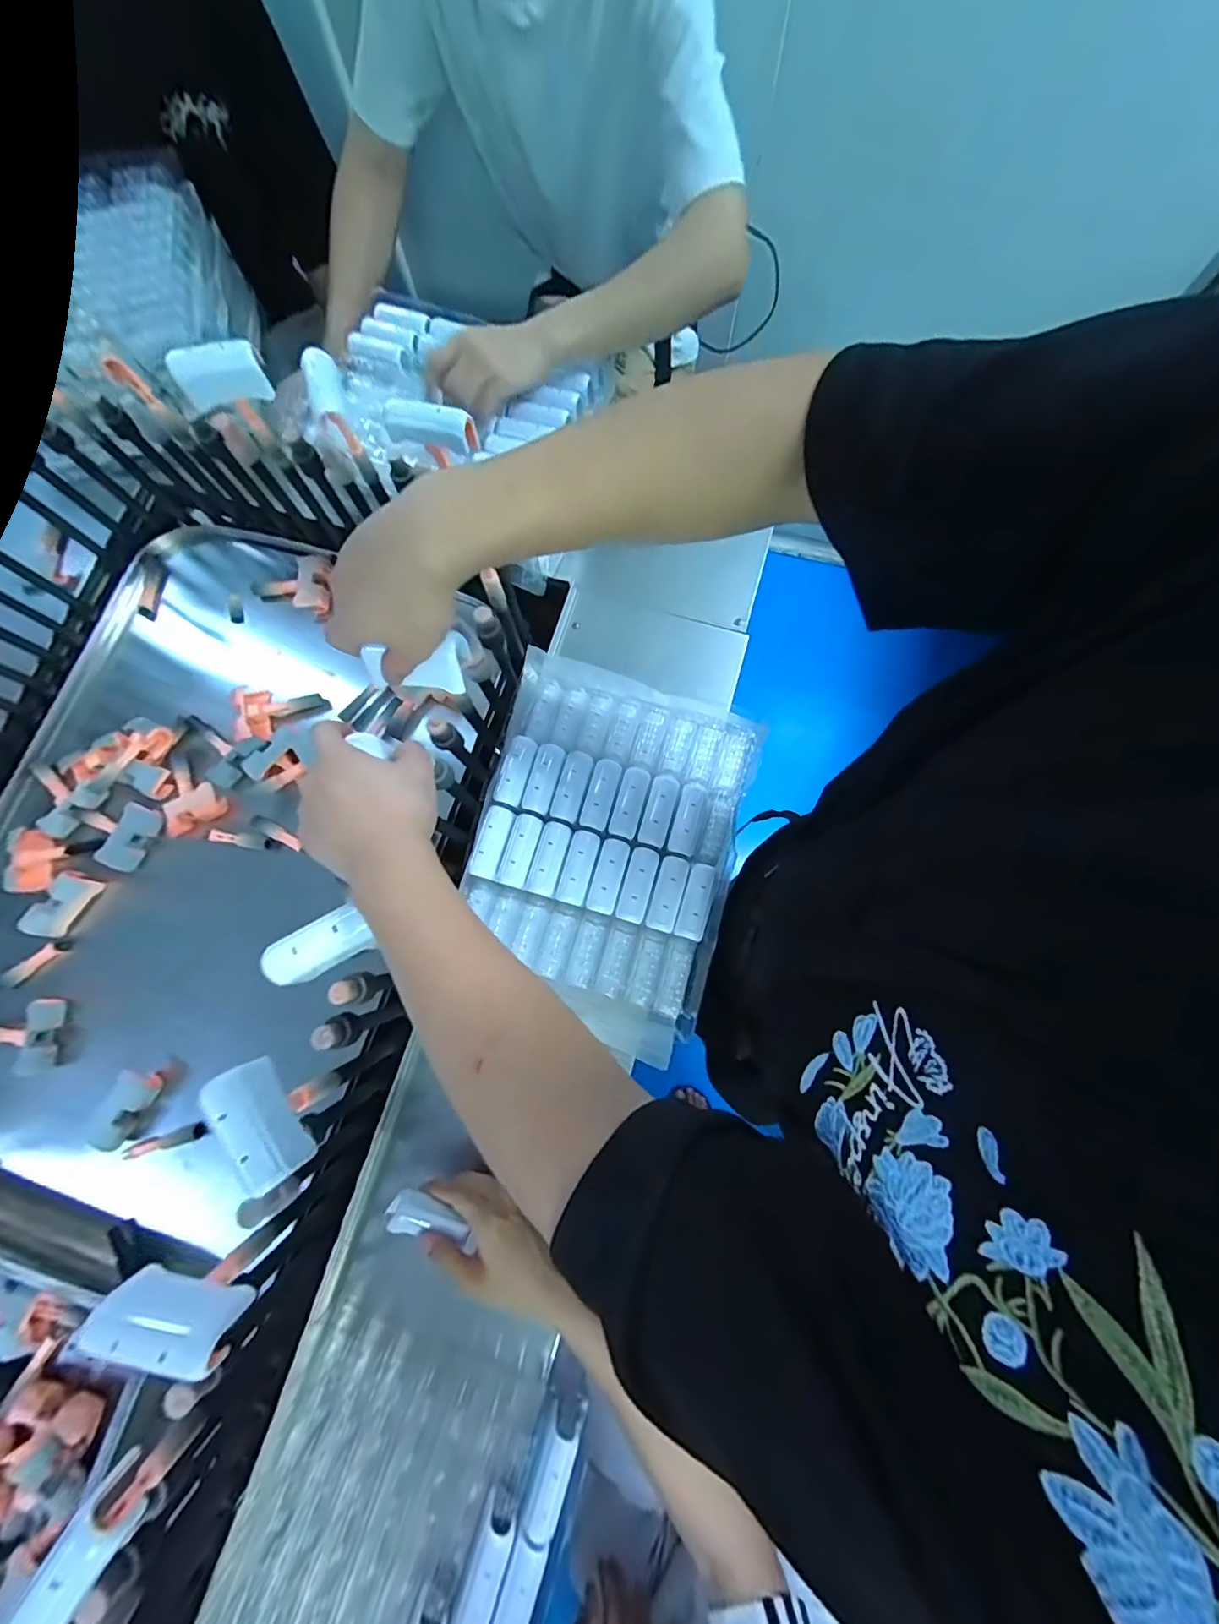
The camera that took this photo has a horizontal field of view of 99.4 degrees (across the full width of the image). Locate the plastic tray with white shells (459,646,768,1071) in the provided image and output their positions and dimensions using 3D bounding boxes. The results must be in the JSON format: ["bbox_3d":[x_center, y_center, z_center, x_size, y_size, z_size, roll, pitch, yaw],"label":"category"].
[{"bbox_3d":[-0.003,0.027,0.553,0.270,0.034,0.370,16,77,5],"label":"plastic tray with white shells"}]

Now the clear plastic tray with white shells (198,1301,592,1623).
[{"bbox_3d":[-0.202,0.663,0.459,0.273,0.037,0.351,17,77,5],"label":"clear plastic tray with white shells"}]

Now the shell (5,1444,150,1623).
[{"bbox_3d":[-0.290,0.408,0.279,0.031,0.027,0.077,21,50,6],"label":"shell"}]

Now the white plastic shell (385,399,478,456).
[{"bbox_3d":[-0.159,-0.344,0.459,0.079,0.029,0.021,13,77,5],"label":"white plastic shell"}]

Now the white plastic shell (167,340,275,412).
[{"bbox_3d":[-0.366,-0.414,0.489,0.076,0.038,0.025,-12,76,-2],"label":"white plastic shell"}]

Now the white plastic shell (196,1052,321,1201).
[{"bbox_3d":[-0.228,0.202,0.334,0.077,0.045,0.019,45,114,14],"label":"white plastic shell"}]

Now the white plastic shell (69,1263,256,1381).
[{"bbox_3d":[-0.267,0.308,0.312,0.073,0.049,0.022,11,77,4],"label":"white plastic shell"}]

